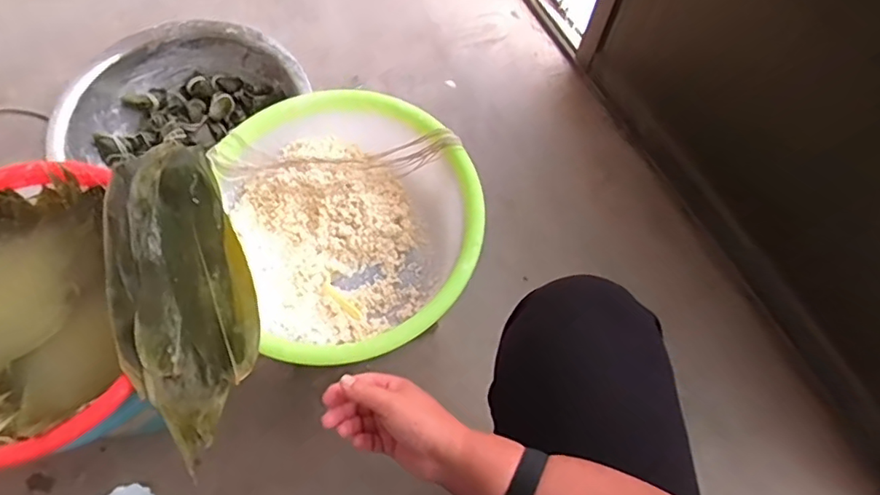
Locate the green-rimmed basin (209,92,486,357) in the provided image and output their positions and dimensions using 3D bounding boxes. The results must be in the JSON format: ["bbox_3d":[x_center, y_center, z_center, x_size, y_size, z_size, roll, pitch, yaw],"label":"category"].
[{"bbox_3d":[-0.107,-0.033,0.718,0.294,0.125,0.325,-21,70,-11],"label":"green-rimmed basin"}]

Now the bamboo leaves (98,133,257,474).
[{"bbox_3d":[-0.308,0.037,0.652,0.155,0.039,0.377,-22,70,-11],"label":"bamboo leaves"}]

